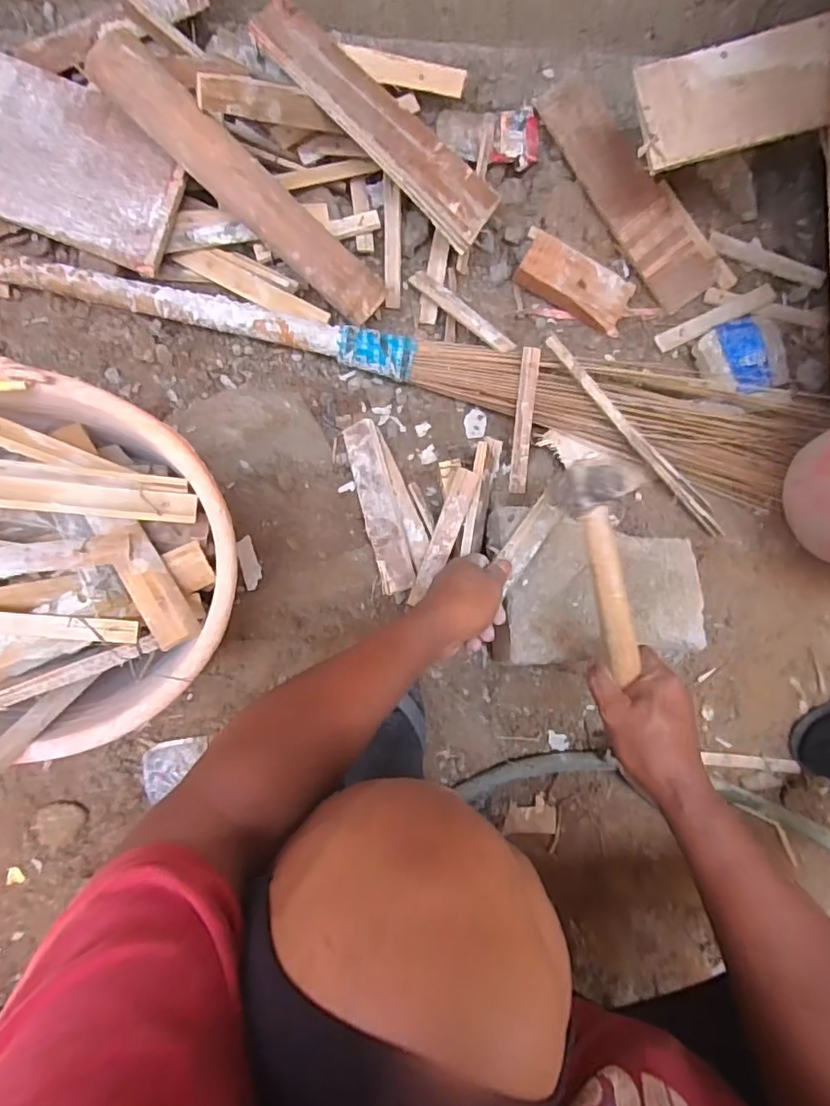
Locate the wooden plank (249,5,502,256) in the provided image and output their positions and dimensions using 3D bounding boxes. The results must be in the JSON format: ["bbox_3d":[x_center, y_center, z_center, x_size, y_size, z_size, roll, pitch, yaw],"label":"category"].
[{"bbox_3d":[-0.034,-0.474,0.633,0.298,0.024,0.088,36,67,-16],"label":"wooden plank"}]

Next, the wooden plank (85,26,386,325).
[{"bbox_3d":[-0.175,-0.386,0.610,0.346,0.041,0.057,38,84,-22],"label":"wooden plank"}]

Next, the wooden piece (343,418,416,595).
[{"bbox_3d":[-0.041,-0.054,0.644,0.041,0.013,0.200,-19,77,18],"label":"wooden piece"}]

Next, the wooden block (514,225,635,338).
[{"bbox_3d":[0.202,-0.341,0.711,0.153,0.037,0.068,28,84,1],"label":"wooden block"}]

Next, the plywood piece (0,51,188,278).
[{"bbox_3d":[-0.409,-0.441,0.629,0.306,0.013,0.160,22,95,0],"label":"plywood piece"}]

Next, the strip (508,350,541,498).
[{"bbox_3d":[0.127,-0.152,0.663,0.020,0.009,0.163,4,103,-2],"label":"strip"}]

